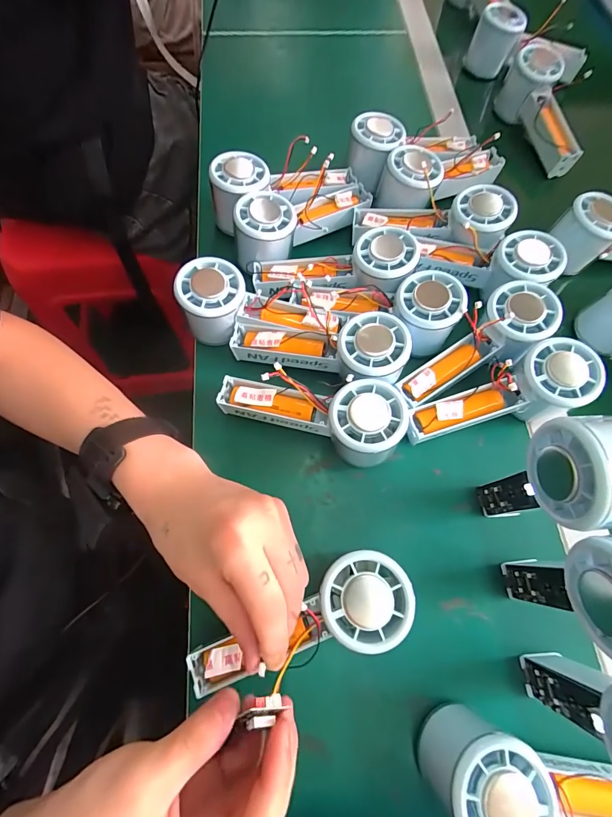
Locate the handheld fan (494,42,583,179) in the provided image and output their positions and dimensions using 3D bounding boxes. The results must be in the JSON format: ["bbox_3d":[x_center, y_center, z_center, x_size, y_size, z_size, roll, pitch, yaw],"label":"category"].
[{"bbox_3d":[0.279,-0.361,0.454,0.059,0.062,0.153,-4,68,-5],"label":"handheld fan"}]

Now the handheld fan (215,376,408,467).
[{"bbox_3d":[0.006,0.007,0.316,0.149,0.057,0.052,10,67,17],"label":"handheld fan"}]

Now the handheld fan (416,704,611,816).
[{"bbox_3d":[0.132,0.228,0.222,0.131,0.058,0.060,21,68,5],"label":"handheld fan"}]

